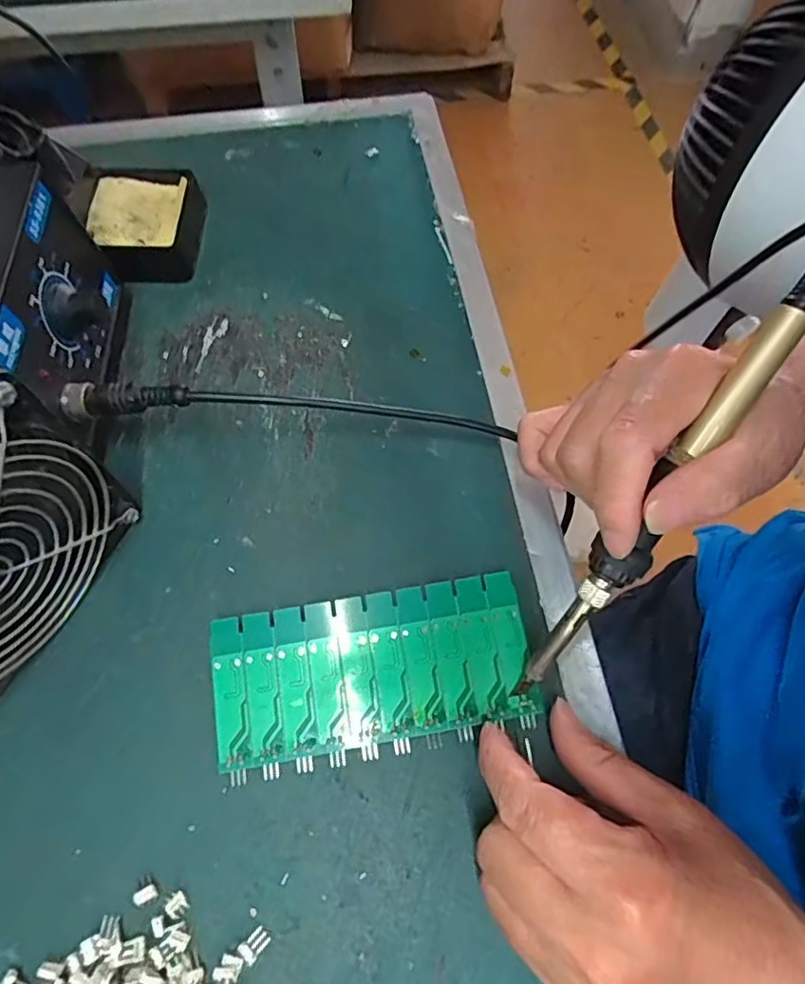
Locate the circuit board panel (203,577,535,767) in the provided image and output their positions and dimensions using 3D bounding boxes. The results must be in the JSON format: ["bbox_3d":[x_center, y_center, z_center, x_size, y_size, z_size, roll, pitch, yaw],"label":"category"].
[{"bbox_3d":[-0.013,0.077,0.263,0.136,0.009,0.061,-9,65,-5],"label":"circuit board panel"}]

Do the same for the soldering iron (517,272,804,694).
[{"bbox_3d":[0.101,-0.004,0.223,0.018,0.019,0.209,33,106,14],"label":"soldering iron"}]

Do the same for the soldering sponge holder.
[{"bbox_3d":[-0.160,-0.167,0.370,0.063,0.024,0.075,2,65,1],"label":"soldering sponge holder"}]

